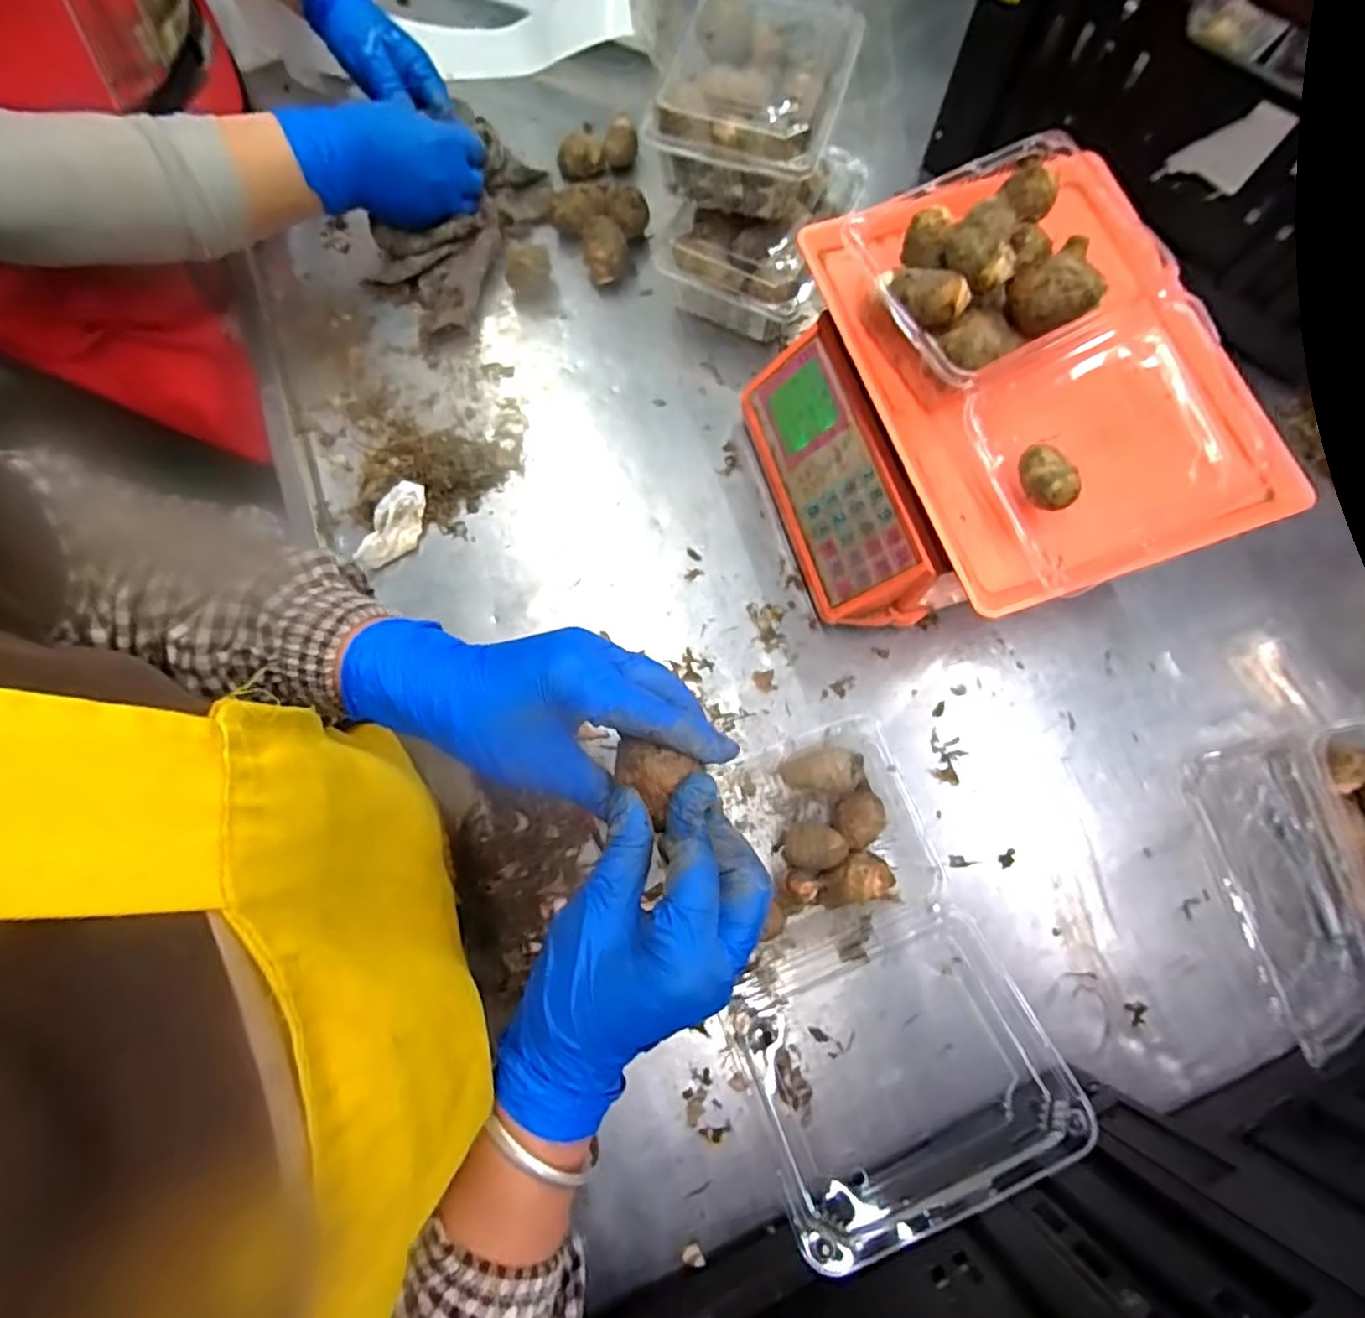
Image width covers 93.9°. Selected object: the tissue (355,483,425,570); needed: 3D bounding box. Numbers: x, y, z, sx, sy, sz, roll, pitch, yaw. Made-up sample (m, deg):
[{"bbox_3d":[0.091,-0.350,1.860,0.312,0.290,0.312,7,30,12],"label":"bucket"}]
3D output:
[{"bbox_3d":[-0.226,-0.104,0.501,0.031,0.028,0.074,31,93,5],"label":"tissue"}]

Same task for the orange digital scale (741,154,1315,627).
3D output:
[{"bbox_3d":[0.204,-0.169,0.451,0.258,0.168,0.282,-19,78,-5],"label":"orange digital scale"}]

